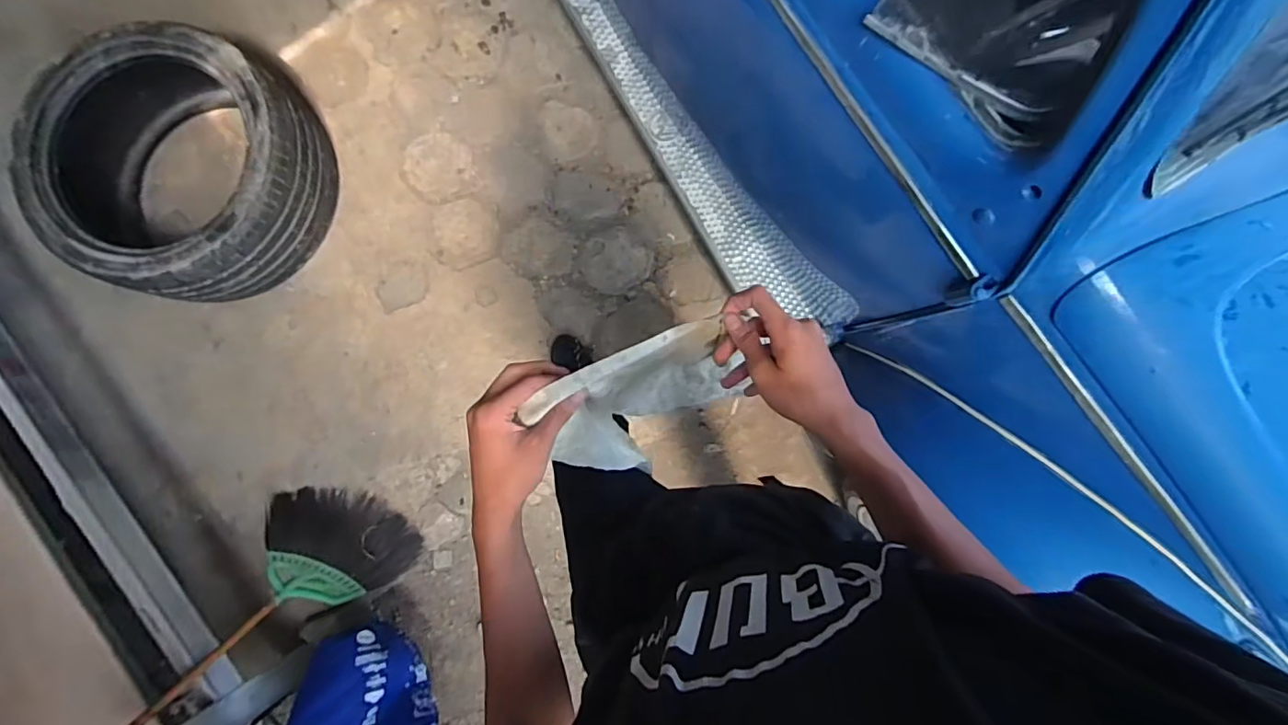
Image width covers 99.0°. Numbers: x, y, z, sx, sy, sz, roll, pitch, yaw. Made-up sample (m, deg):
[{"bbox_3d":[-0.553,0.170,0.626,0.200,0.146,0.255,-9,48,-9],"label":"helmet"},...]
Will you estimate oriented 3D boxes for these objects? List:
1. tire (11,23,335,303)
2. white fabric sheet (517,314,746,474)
[{"bbox_3d":[-1.099,-0.493,1.353,0.582,0.275,0.615,0,86,0],"label":"tire"},{"bbox_3d":[0.000,0.050,0.580,0.183,0.250,0.121,-24,90,-2],"label":"white fabric sheet"}]

